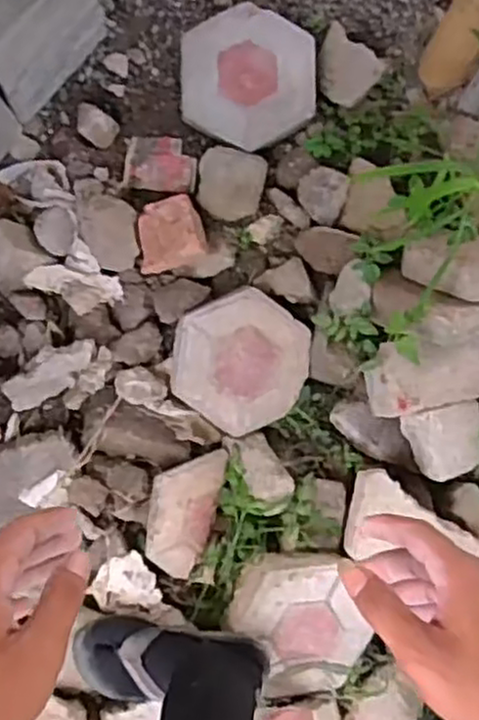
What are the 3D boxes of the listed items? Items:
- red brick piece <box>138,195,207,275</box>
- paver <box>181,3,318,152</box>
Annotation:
[{"bbox_3d":[-0.103,-0.187,1.105,0.097,0.054,0.104,0,87,0],"label":"red brick piece"},{"bbox_3d":[0.013,-0.425,1.123,0.209,0.058,0.203,-2,87,-3],"label":"paver"}]

